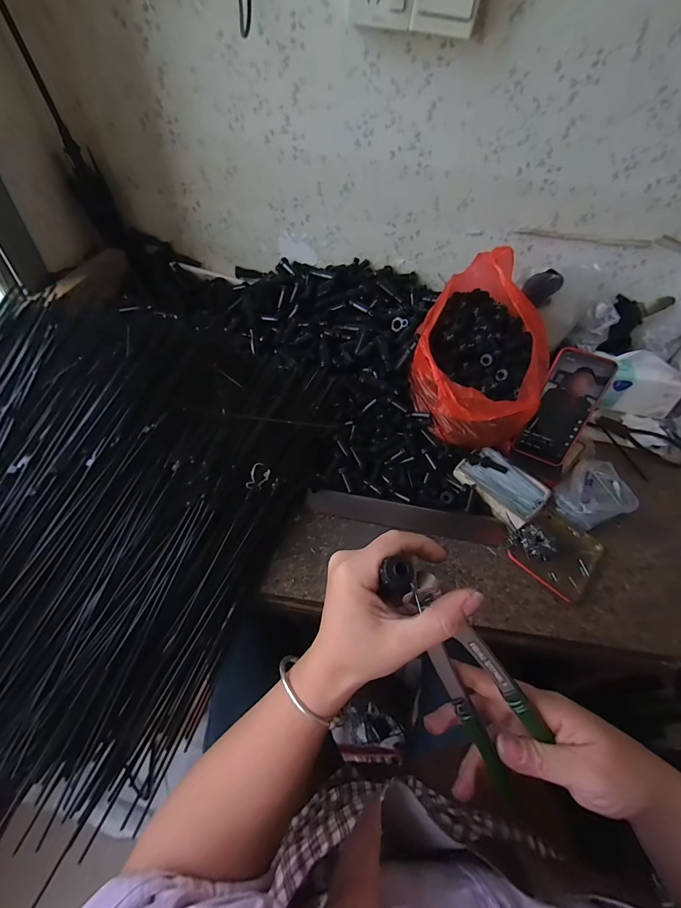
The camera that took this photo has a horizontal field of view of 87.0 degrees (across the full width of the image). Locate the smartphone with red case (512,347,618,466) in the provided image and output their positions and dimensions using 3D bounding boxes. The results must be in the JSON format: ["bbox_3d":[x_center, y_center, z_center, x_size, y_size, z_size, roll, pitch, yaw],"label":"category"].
[{"bbox_3d":[0.326,-0.066,0.528,0.074,0.163,0.018,22,21,12],"label":"smartphone with red case"}]

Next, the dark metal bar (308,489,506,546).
[{"bbox_3d":[0.098,0.091,0.523,0.291,0.025,0.036,8,50,0],"label":"dark metal bar"}]

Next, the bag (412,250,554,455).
[{"bbox_3d":[0.227,-0.164,0.593,0.191,0.195,0.292,19,51,9],"label":"bag"}]

